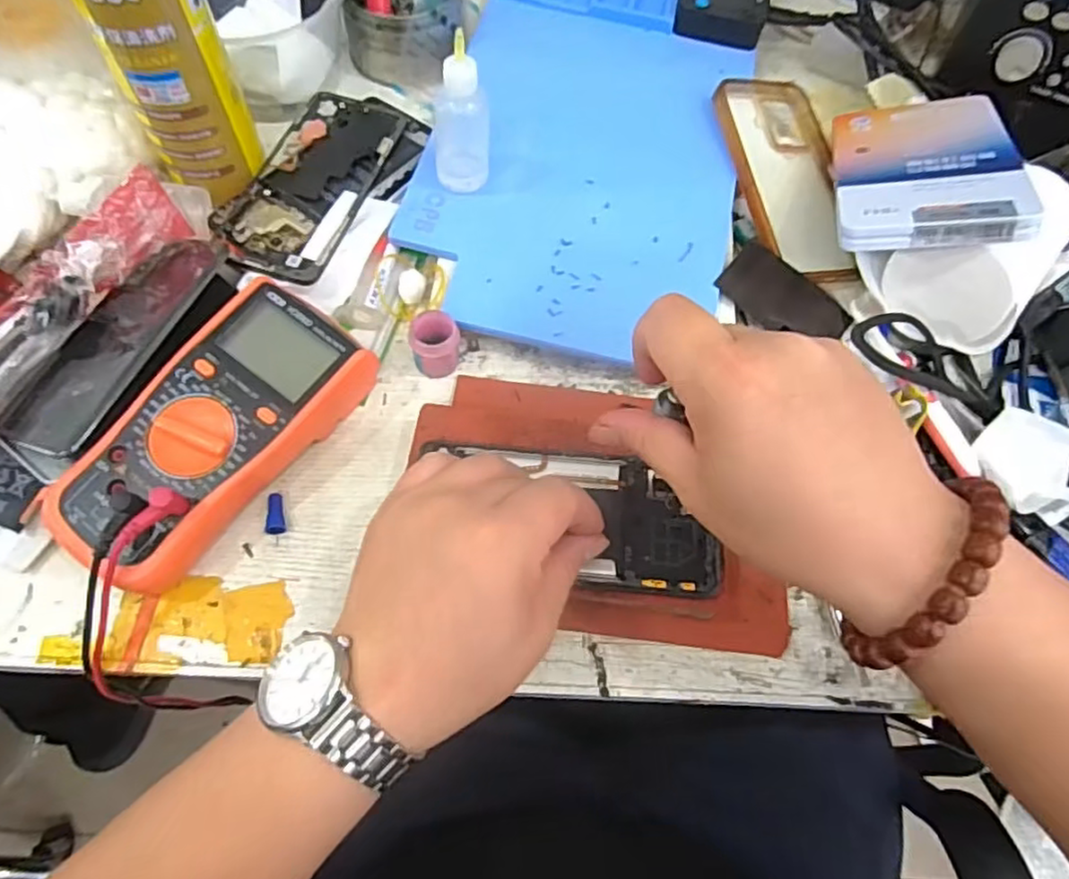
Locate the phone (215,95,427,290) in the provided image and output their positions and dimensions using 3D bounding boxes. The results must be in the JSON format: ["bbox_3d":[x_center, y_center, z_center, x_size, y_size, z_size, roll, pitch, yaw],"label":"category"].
[{"bbox_3d":[-0.147,-0.179,0.465,0.089,0.013,0.170,23,66,8],"label":"phone"}]

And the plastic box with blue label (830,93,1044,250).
[{"bbox_3d":[0.254,-0.182,0.444,0.103,0.016,0.189,2,44,22],"label":"plastic box with blue label"}]

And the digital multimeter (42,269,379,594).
[{"bbox_3d":[-0.179,-0.003,0.380,0.083,0.051,0.174,35,68,13],"label":"digital multimeter"}]

